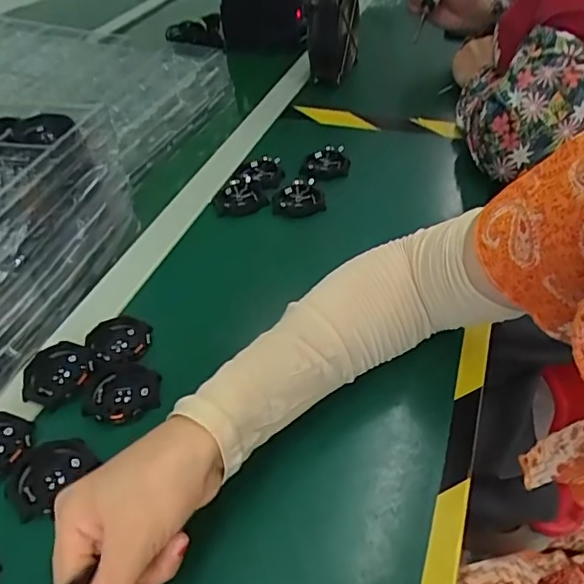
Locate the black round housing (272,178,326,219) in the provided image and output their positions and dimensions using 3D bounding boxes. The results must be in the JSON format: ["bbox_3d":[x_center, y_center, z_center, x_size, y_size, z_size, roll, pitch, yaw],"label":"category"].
[{"bbox_3d":[0.007,-0.098,0.583,0.054,0.020,0.041,-4,42,2],"label":"black round housing"}]

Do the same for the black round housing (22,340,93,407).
[{"bbox_3d":[-0.175,0.061,0.417,0.049,0.012,0.048,-3,42,3],"label":"black round housing"}]

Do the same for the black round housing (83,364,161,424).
[{"bbox_3d":[-0.123,0.074,0.406,0.051,0.009,0.048,-3,42,3],"label":"black round housing"}]

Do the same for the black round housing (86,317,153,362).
[{"bbox_3d":[-0.139,0.040,0.444,0.052,0.013,0.045,-2,42,4],"label":"black round housing"}]

